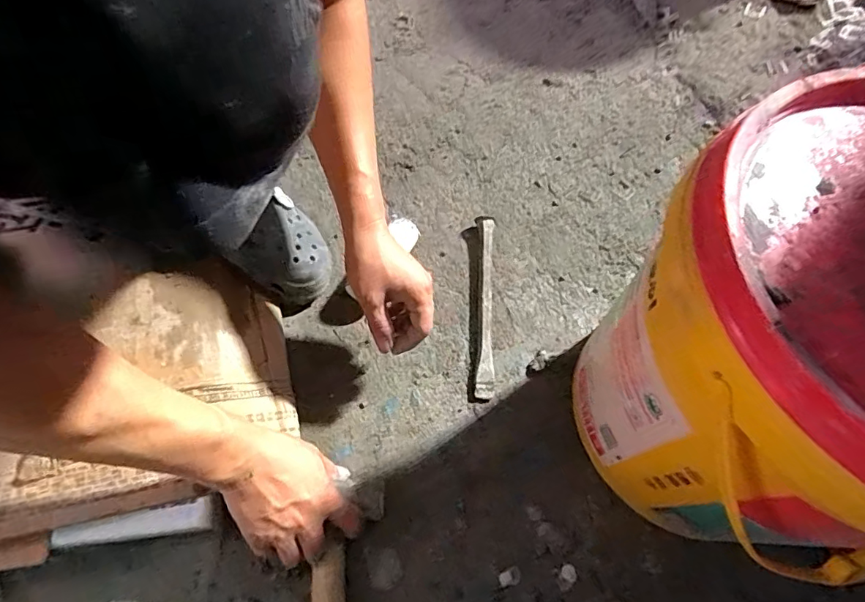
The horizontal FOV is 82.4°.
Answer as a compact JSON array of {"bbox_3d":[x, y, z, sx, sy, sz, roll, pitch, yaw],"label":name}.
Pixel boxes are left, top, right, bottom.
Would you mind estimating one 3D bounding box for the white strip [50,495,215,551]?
[{"bbox_3d":[-0.274,0.204,0.452,0.131,0.007,0.028,-5,92,-9],"label":"white strip"}]

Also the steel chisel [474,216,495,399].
[{"bbox_3d":[0.067,0.001,0.621,0.023,0.022,0.240,4,64,-2],"label":"steel chisel"}]

